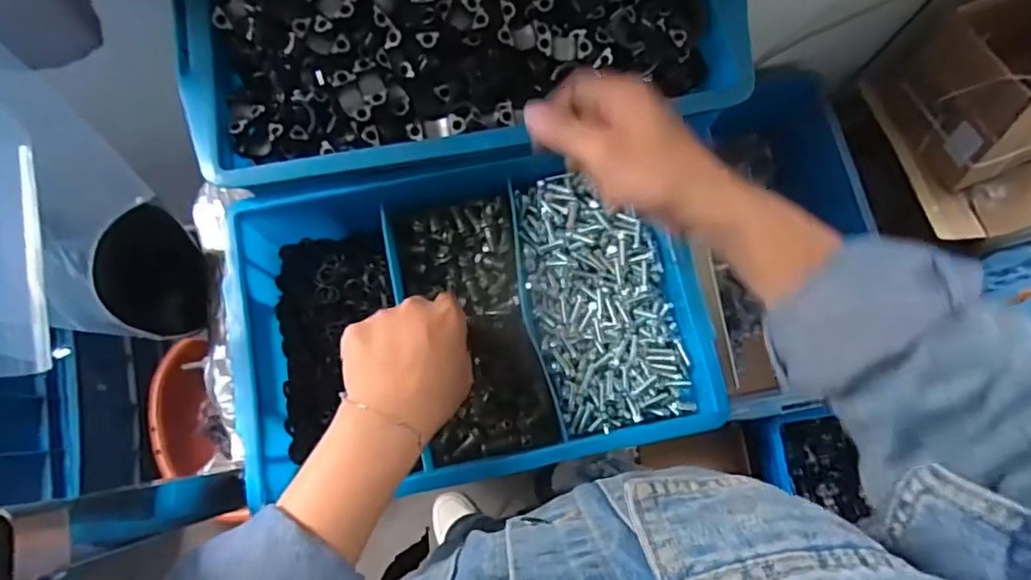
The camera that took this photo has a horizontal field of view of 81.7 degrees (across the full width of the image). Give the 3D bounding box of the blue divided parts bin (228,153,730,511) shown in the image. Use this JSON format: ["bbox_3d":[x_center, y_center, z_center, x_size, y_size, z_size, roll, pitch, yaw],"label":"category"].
[{"bbox_3d":[-0.036,0.018,0.474,0.338,0.080,0.241,-9,77,-3],"label":"blue divided parts bin"}]

